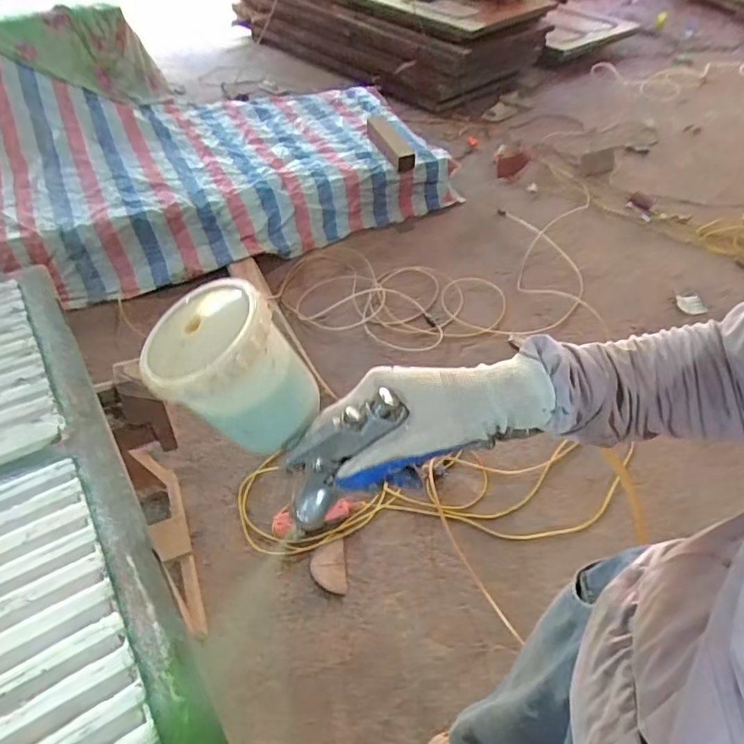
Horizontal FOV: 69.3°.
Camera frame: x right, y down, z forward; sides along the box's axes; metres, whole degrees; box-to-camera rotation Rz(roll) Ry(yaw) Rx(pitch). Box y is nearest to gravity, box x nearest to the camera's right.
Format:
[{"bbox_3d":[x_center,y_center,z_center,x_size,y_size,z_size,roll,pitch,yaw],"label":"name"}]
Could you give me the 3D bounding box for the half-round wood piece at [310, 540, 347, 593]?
[{"bbox_3d":[-0.111,0.504,1.390,0.088,0.022,0.130,-4,44,-7],"label":"half-round wood piece"}]

